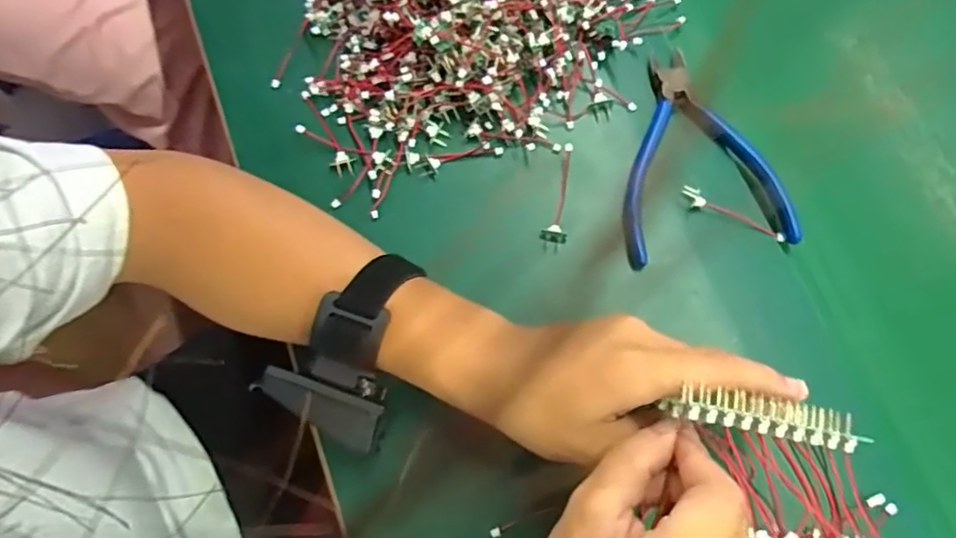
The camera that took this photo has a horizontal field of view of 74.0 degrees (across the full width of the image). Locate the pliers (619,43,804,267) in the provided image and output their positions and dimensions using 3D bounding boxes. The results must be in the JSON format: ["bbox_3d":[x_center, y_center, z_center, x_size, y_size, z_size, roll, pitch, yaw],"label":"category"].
[{"bbox_3d":[0.133,-0.073,0.394,0.095,0.014,0.132,-10,73,-4],"label":"pliers"}]

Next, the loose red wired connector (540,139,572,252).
[{"bbox_3d":[0.053,-0.044,0.394,0.015,0.018,0.066,14,73,3],"label":"loose red wired connector"}]

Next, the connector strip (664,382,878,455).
[{"bbox_3d":[0.119,0.062,0.266,0.079,0.015,0.016,10,73,1],"label":"connector strip"}]

